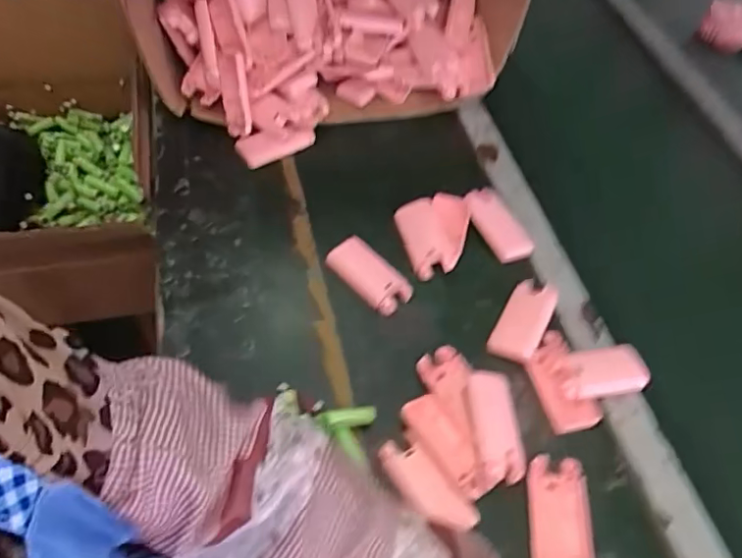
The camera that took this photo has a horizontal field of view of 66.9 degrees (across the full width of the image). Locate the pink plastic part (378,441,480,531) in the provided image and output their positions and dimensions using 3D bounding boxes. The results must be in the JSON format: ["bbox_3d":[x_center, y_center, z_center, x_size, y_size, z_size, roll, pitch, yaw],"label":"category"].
[{"bbox_3d":[0.045,0.172,0.469,0.036,0.011,0.093,-33,66,-26],"label":"pink plastic part"}]

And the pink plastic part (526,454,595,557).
[{"bbox_3d":[0.158,0.201,0.469,0.055,0.016,0.096,8,55,-2],"label":"pink plastic part"}]

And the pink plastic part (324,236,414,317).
[{"bbox_3d":[-0.002,-0.005,0.588,0.093,0.022,0.043,41,60,19],"label":"pink plastic part"}]

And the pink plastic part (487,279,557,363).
[{"bbox_3d":[0.156,0.039,0.569,0.043,0.016,0.097,28,57,12],"label":"pink plastic part"}]

